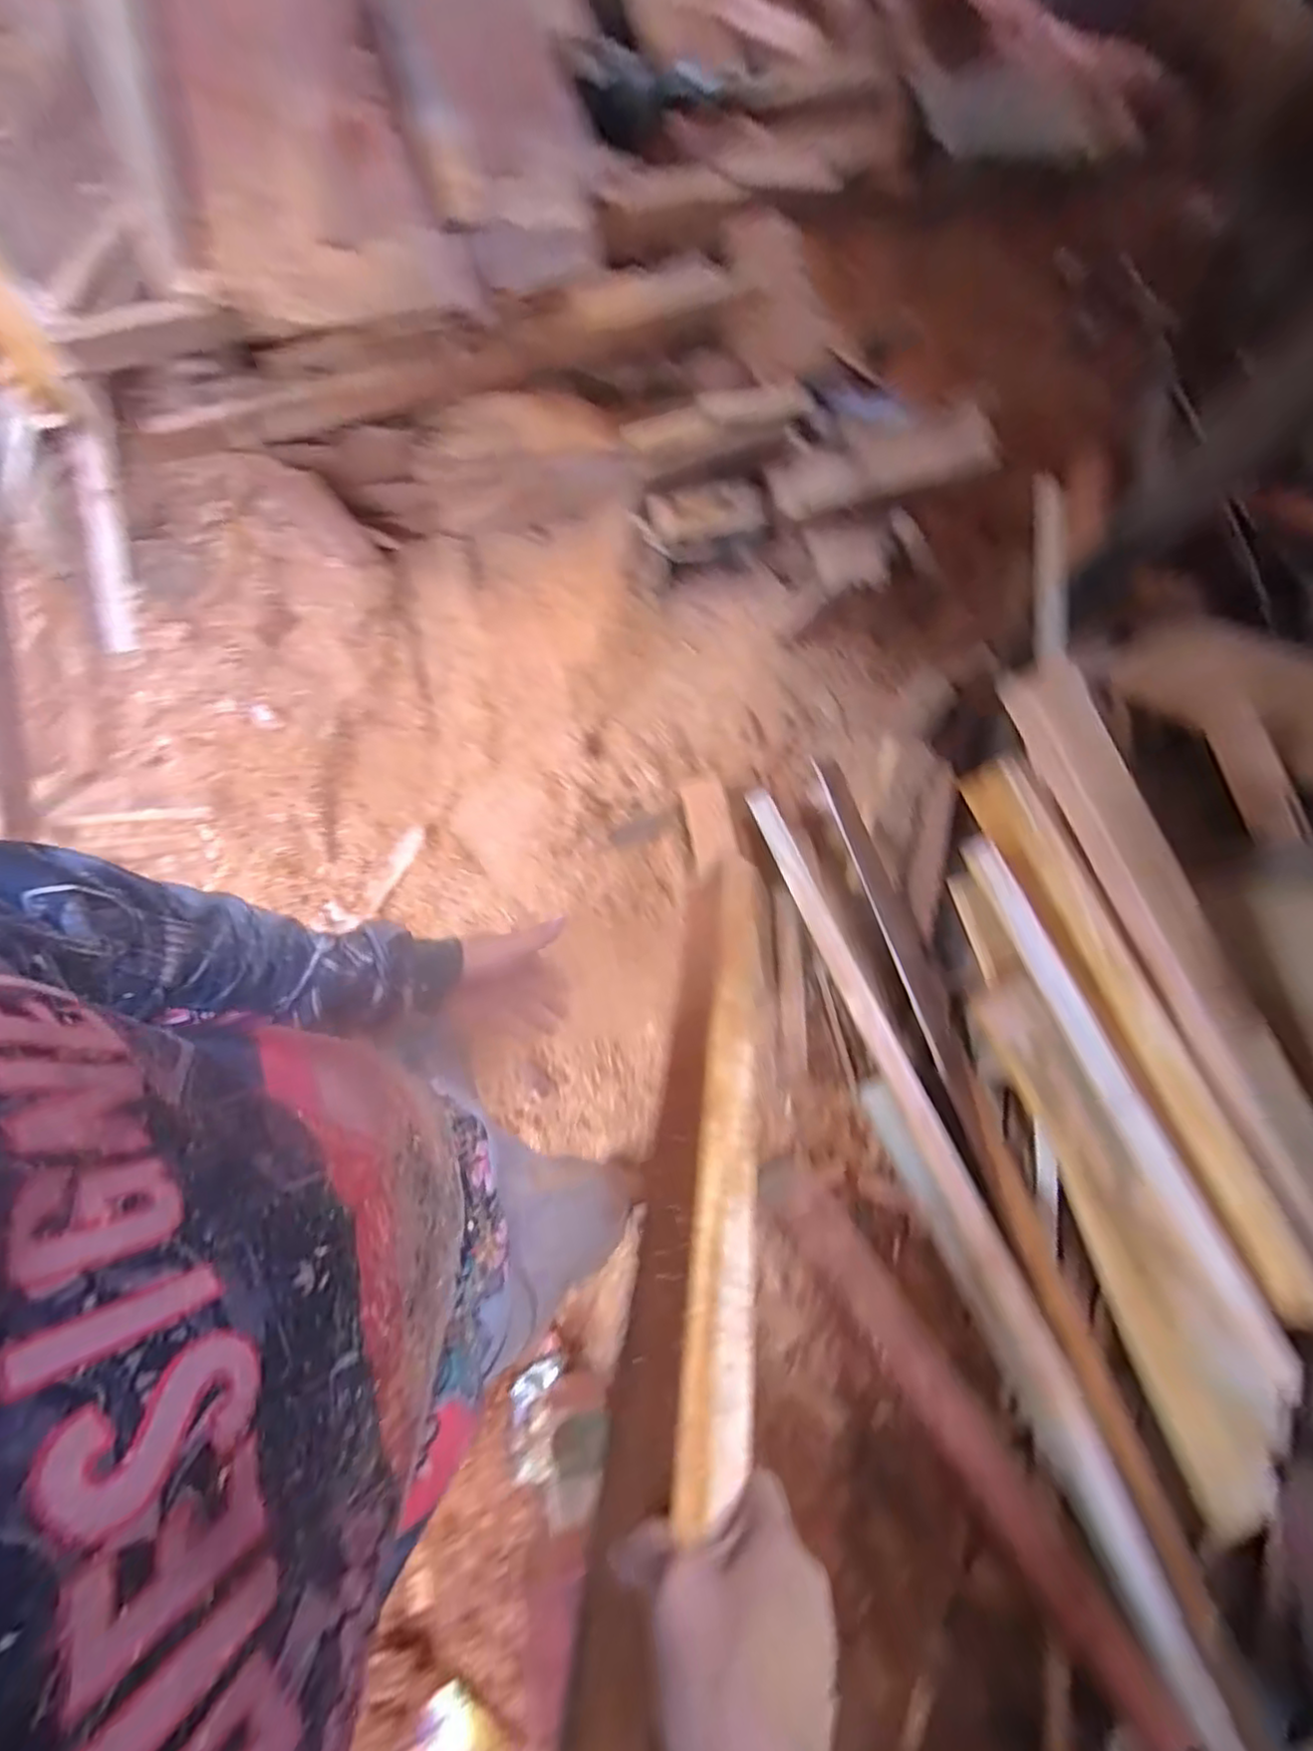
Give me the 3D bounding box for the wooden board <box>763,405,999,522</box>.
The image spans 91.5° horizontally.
[{"bbox_3d":[0.368,-0.682,1.063,0.350,0.042,0.100,-7,111,14],"label":"wooden board"}]

